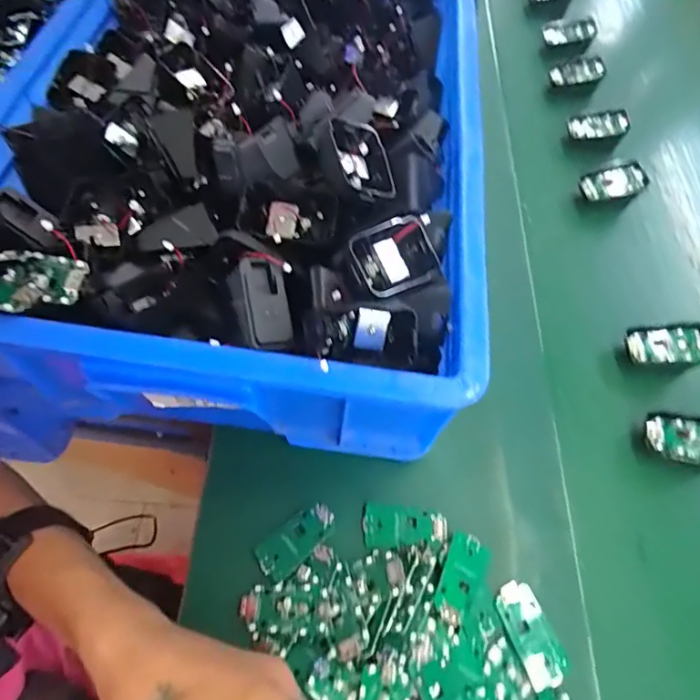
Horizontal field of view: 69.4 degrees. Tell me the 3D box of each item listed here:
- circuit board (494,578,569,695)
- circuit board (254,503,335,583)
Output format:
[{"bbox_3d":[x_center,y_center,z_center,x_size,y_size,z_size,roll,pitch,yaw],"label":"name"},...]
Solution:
[{"bbox_3d":[0.129,0.201,0.359,0.031,0.005,0.065,-16,64,-12],"label":"circuit board"},{"bbox_3d":[-0.040,0.145,0.385,0.063,0.004,0.030,-34,69,-20],"label":"circuit board"}]

